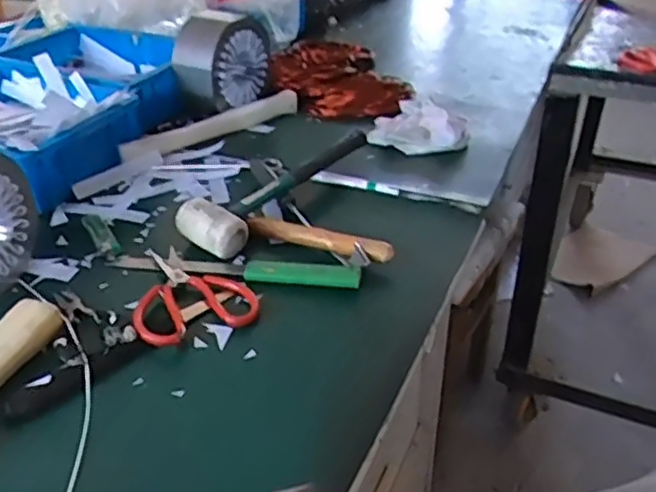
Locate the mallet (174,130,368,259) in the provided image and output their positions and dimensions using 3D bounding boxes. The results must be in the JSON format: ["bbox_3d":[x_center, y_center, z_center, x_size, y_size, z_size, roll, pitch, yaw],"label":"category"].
[{"bbox_3d":[-0.055,-0.069,0.781,0.072,0.055,0.261,25,41,33],"label":"mallet"}]

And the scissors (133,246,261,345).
[{"bbox_3d":[-0.139,0.041,0.657,0.114,0.011,0.150,-13,35,-18],"label":"scissors"}]

